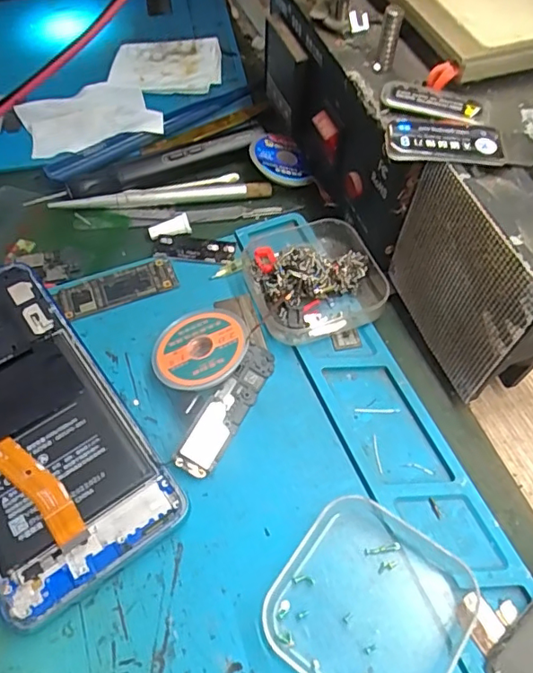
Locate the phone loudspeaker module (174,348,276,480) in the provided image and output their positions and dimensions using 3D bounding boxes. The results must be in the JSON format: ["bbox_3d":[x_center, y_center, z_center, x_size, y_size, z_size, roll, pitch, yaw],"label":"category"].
[{"bbox_3d":[-0.017,0.031,0.240,0.017,0.004,0.066,36,59,-5],"label":"phone loudspeaker module"}]

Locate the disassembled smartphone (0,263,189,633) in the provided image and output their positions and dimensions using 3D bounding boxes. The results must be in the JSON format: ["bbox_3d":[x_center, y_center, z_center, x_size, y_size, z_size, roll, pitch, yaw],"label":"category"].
[{"bbox_3d":[-0.107,0.035,0.237,0.074,0.011,0.159,-32,63,-20],"label":"disassembled smartphone"}]

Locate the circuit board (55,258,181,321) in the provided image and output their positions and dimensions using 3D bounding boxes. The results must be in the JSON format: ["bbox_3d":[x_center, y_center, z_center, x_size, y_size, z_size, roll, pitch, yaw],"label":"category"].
[{"bbox_3d":[-0.077,-0.025,0.278,0.059,0.006,0.021,-20,59,-14],"label":"circuit board"}]

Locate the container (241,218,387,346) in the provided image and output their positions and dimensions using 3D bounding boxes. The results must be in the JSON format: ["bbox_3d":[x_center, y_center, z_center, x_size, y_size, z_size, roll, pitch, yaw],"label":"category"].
[{"bbox_3d":[0.025,-0.030,0.270,0.064,0.024,0.061,-16,58,-11],"label":"container"}]

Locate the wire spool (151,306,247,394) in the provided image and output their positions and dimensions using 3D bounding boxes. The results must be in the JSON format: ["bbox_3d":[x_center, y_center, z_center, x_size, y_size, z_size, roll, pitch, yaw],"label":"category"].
[{"bbox_3d":[-0.031,0.005,0.249,0.044,0.006,0.040,-9,54,13],"label":"wire spool"}]

